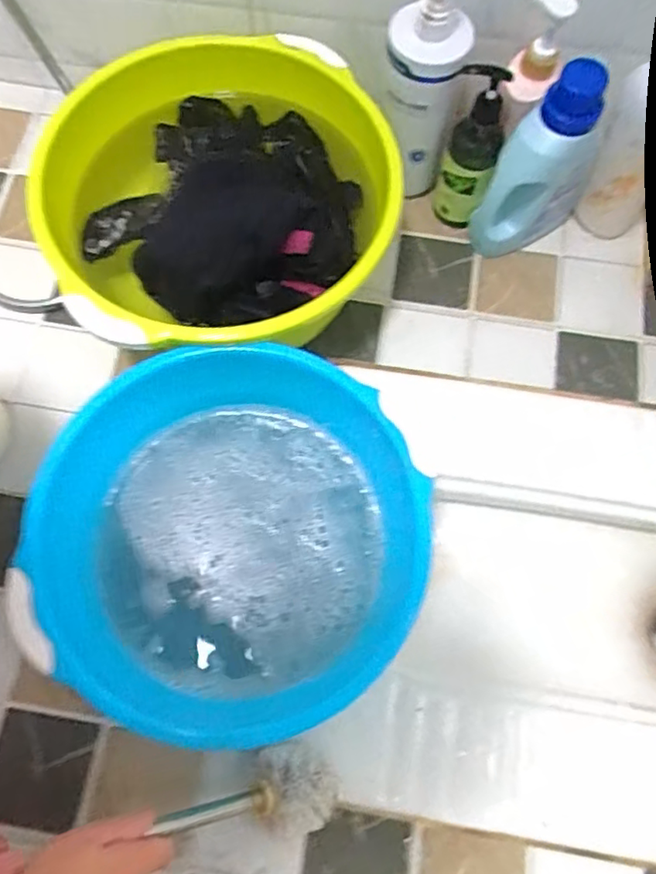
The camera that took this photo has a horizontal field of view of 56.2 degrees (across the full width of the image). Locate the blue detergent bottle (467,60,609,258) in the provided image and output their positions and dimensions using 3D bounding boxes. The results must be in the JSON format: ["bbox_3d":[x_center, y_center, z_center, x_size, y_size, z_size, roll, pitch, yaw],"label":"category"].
[{"bbox_3d":[0.230,-0.286,0.664,0.096,0.214,0.100,32,73,9],"label":"blue detergent bottle"}]

